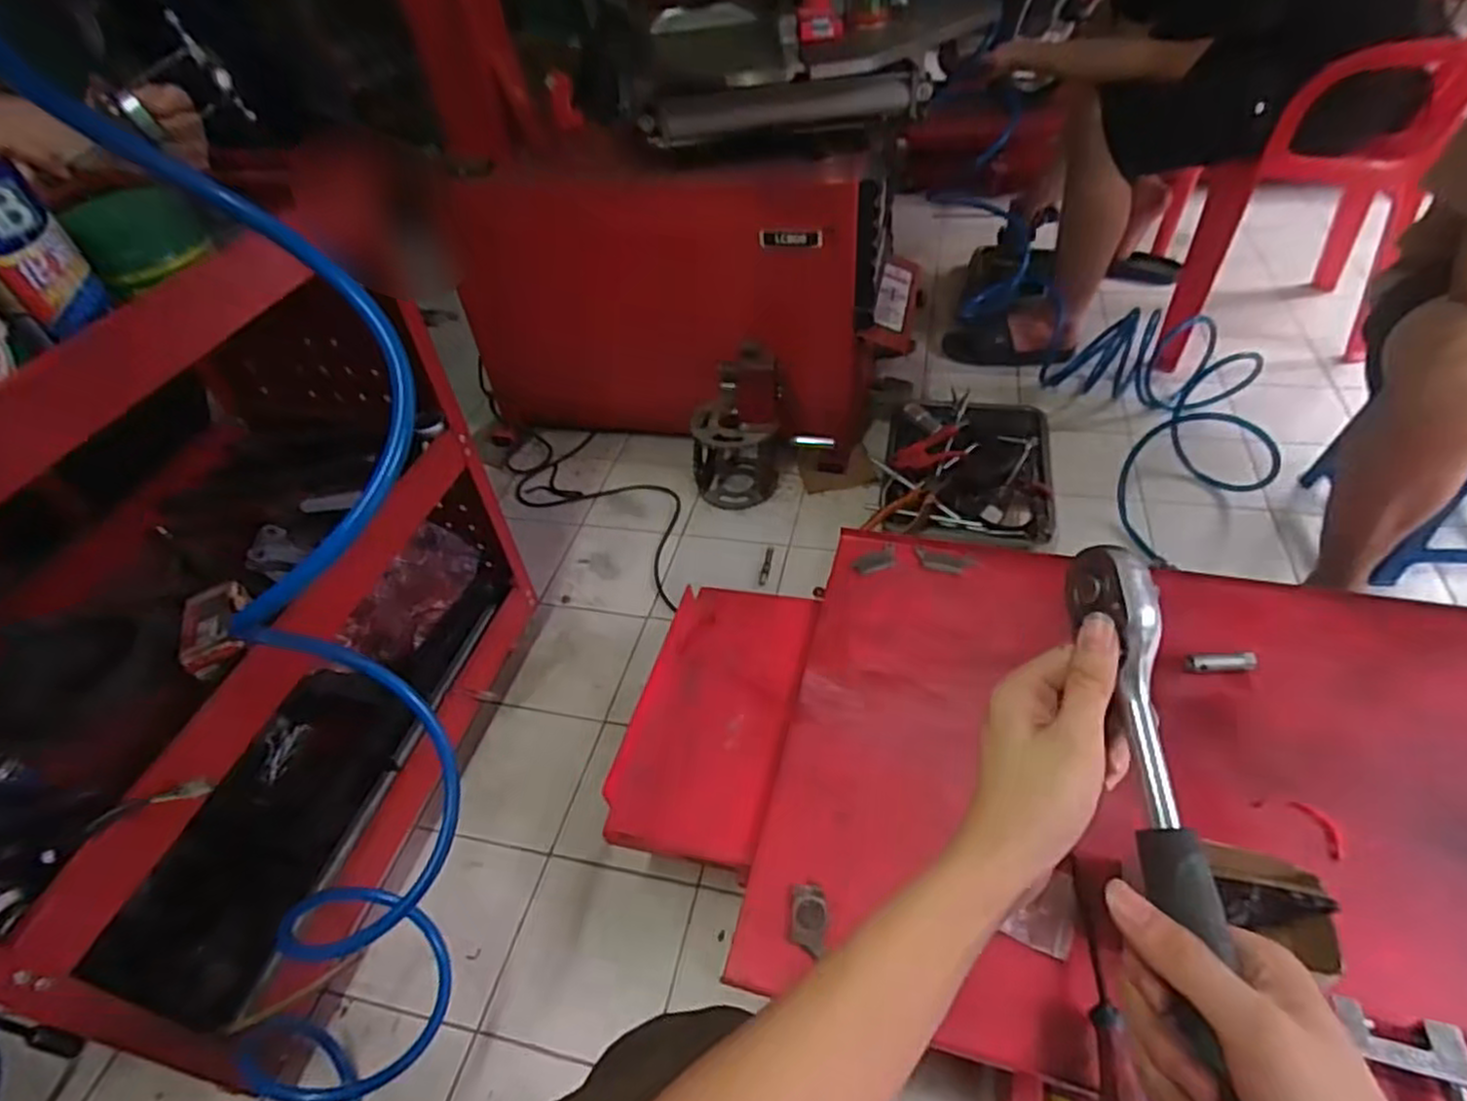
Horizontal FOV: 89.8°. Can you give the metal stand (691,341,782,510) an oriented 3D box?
[{"bbox_3d":[-0.001,-0.241,1.341,0.163,0.284,0.155,-12,44,-5],"label":"metal stand"}]

